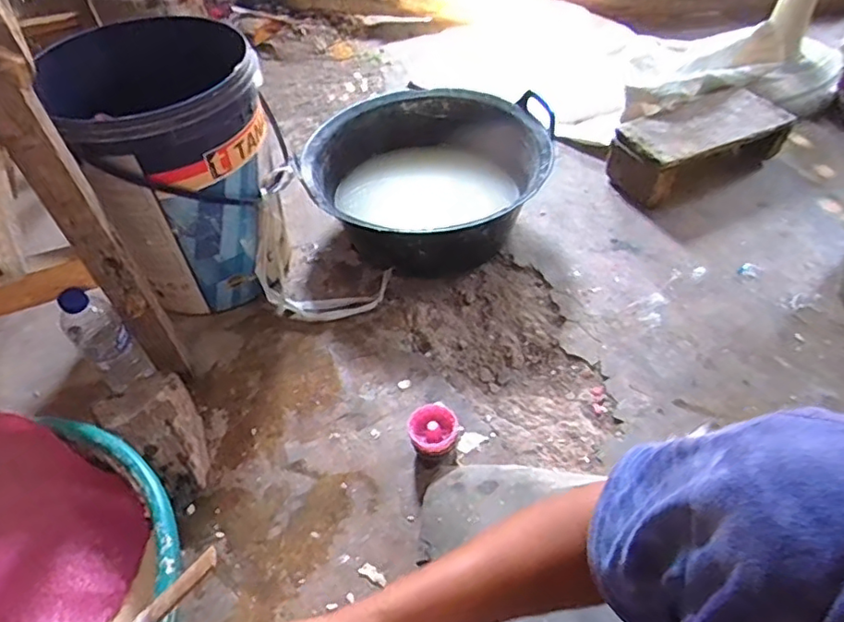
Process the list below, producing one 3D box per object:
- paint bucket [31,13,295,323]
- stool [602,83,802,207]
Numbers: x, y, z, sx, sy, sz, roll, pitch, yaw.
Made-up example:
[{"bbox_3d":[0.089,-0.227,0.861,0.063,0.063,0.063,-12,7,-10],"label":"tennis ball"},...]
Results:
[{"bbox_3d":[-0.362,-0.215,0.934,0.274,0.372,0.290,-15,50,-11],"label":"paint bucket"},{"bbox_3d":[0.556,-0.325,1.166,0.337,0.119,0.168,-21,51,-16],"label":"stool"}]

